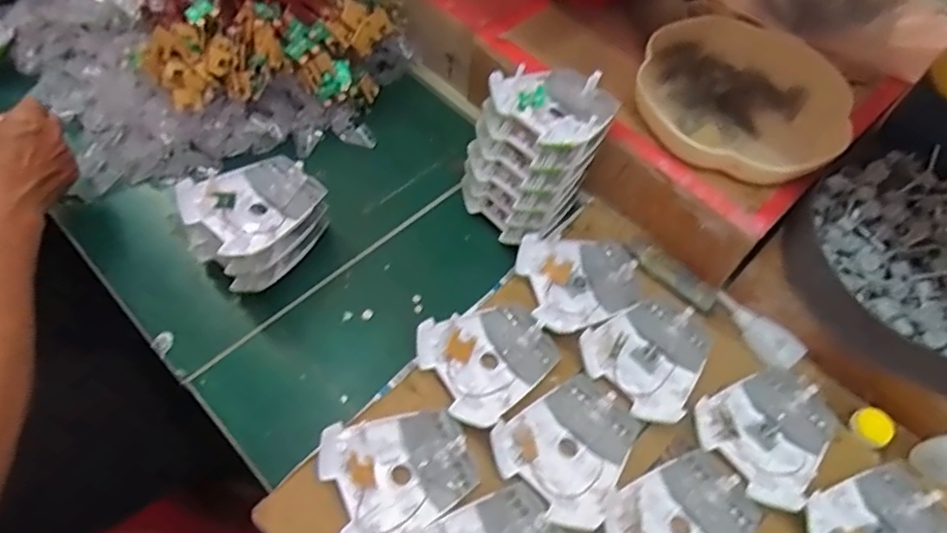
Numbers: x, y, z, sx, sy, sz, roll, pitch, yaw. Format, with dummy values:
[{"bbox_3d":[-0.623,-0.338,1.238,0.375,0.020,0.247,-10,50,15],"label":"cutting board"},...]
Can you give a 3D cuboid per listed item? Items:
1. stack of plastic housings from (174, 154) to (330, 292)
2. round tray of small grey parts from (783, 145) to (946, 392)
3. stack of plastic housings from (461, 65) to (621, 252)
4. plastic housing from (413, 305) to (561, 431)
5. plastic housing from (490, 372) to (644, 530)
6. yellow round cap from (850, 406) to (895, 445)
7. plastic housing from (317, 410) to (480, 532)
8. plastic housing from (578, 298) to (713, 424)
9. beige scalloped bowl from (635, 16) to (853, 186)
[{"bbox_3d":[-0.198,-0.042,0.569,0.095,0.080,0.116,37,62,21],"label":"stack of plastic housings"},{"bbox_3d":[0.385,-0.002,0.528,0.210,0.052,0.195,32,63,13],"label":"round tray of small grey parts"},{"bbox_3d":[0.065,-0.105,0.581,0.124,0.140,0.100,-38,64,-23],"label":"stack of plastic housings"},{"bbox_3d":[0.014,0.080,0.529,0.107,0.031,0.097,-30,66,-20],"label":"plastic housing"},{"bbox_3d":[0.079,0.142,0.490,0.097,0.016,0.109,38,64,17],"label":"plastic housing"},{"bbox_3d":[0.344,0.137,0.523,0.032,0.010,0.031,2,60,-3],"label":"yellow round cap"},{"bbox_3d":[-0.056,0.159,0.468,0.106,0.018,0.096,-20,63,-15],"label":"plastic housing"},{"bbox_3d":[0.159,0.076,0.539,0.109,0.016,0.096,-38,69,-23],"label":"plastic housing"},{"bbox_3d":[0.256,-0.161,0.591,0.190,0.043,0.187,2,60,-3],"label":"beige scalloped bowl"}]

